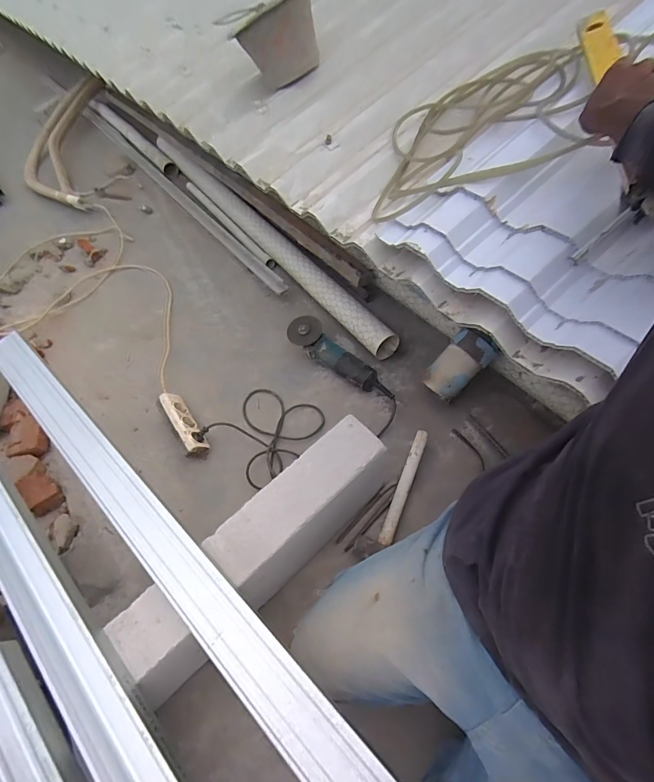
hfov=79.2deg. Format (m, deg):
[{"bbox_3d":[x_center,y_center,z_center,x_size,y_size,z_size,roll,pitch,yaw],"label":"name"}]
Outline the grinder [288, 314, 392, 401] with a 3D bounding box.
[{"bbox_3d":[0.037,-0.080,1.014,0.318,0.098,0.080,33,67,25],"label":"grinder"}]

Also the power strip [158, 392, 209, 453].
[{"bbox_3d":[-0.356,0.081,0.986,0.051,0.059,0.190,-34,60,-15],"label":"power strip"}]

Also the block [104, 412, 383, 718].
[{"bbox_3d":[-0.096,0.276,0.733,0.549,0.205,0.106,-39,61,-18],"label":"block"}]

